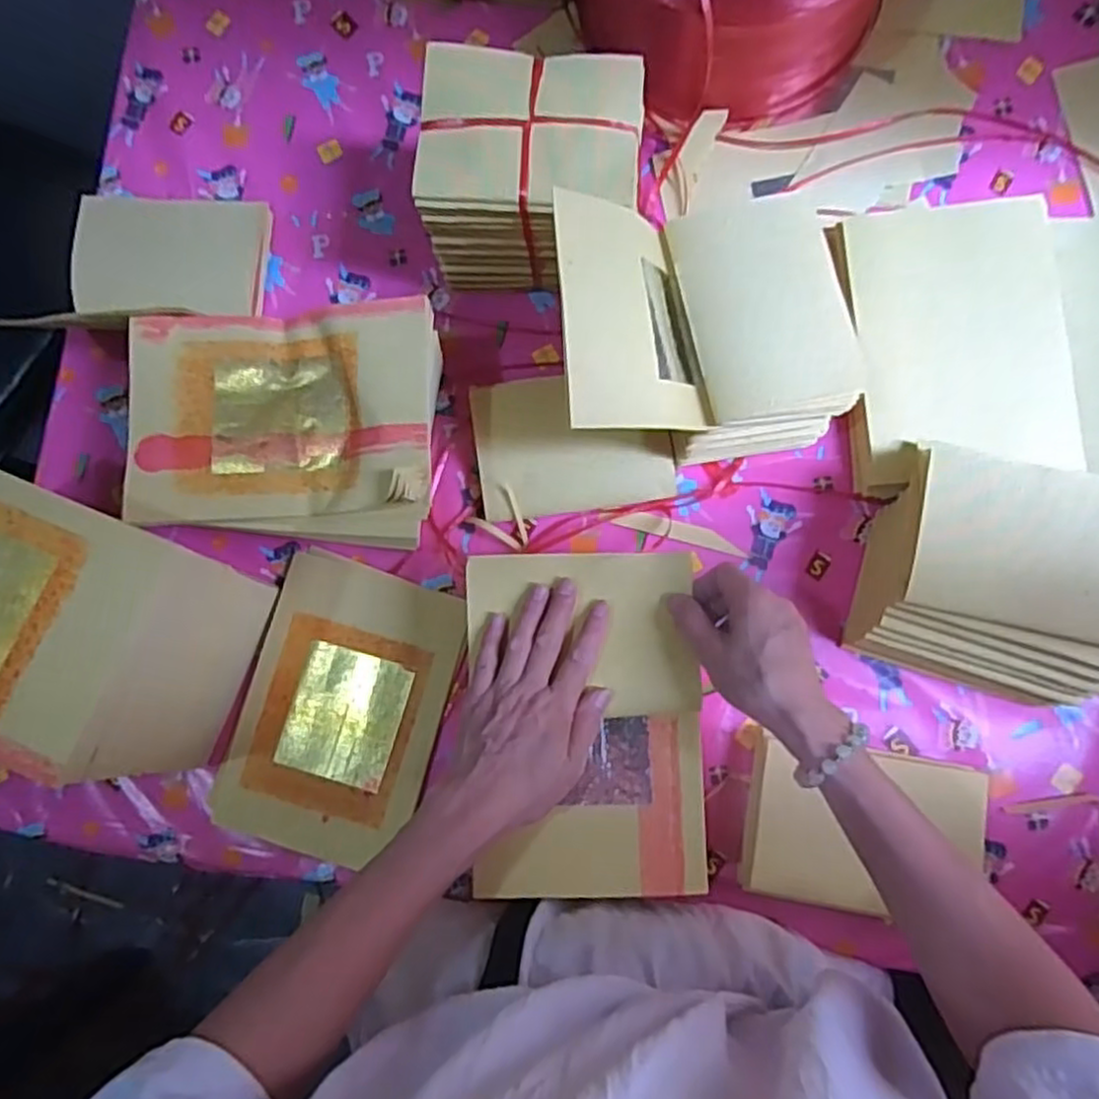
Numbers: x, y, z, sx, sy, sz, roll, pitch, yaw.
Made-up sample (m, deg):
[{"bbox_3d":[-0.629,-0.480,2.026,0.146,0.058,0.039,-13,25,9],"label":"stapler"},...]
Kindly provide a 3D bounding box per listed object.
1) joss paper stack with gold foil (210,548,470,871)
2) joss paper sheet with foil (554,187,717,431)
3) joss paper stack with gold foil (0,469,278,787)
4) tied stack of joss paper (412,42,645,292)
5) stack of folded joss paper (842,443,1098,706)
[{"bbox_3d":[-0.172,0.133,0.612,0.164,0.011,0.232,17,85,4],"label":"joss paper stack with gold foil"},{"bbox_3d":[0.057,-0.161,0.517,0.114,0.015,0.154,-5,87,-36],"label":"joss paper sheet with foil"},{"bbox_3d":[-0.359,0.042,0.537,0.228,0.183,0.162,23,85,4],"label":"joss paper stack with gold foil"},{"bbox_3d":[-0.011,-0.288,0.581,0.160,0.135,0.137,6,84,3],"label":"tied stack of joss paper"},{"bbox_3d":[0.324,0.020,0.533,0.162,0.116,0.152,17,85,4],"label":"stack of folded joss paper"}]

